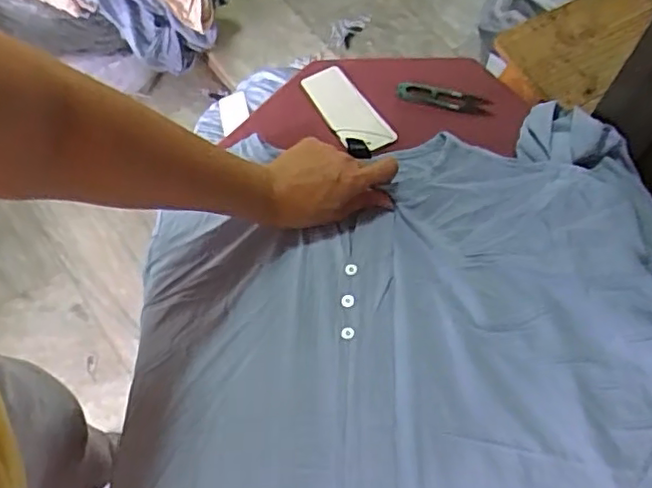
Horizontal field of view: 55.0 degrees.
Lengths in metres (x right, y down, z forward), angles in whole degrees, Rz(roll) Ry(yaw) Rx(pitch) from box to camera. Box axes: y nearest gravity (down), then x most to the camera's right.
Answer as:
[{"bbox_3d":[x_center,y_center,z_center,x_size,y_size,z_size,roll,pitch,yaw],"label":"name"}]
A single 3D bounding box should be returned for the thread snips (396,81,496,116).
[{"bbox_3d":[0.125,-0.156,0.665,0.098,0.011,0.026,16,64,11],"label":"thread snips"}]

